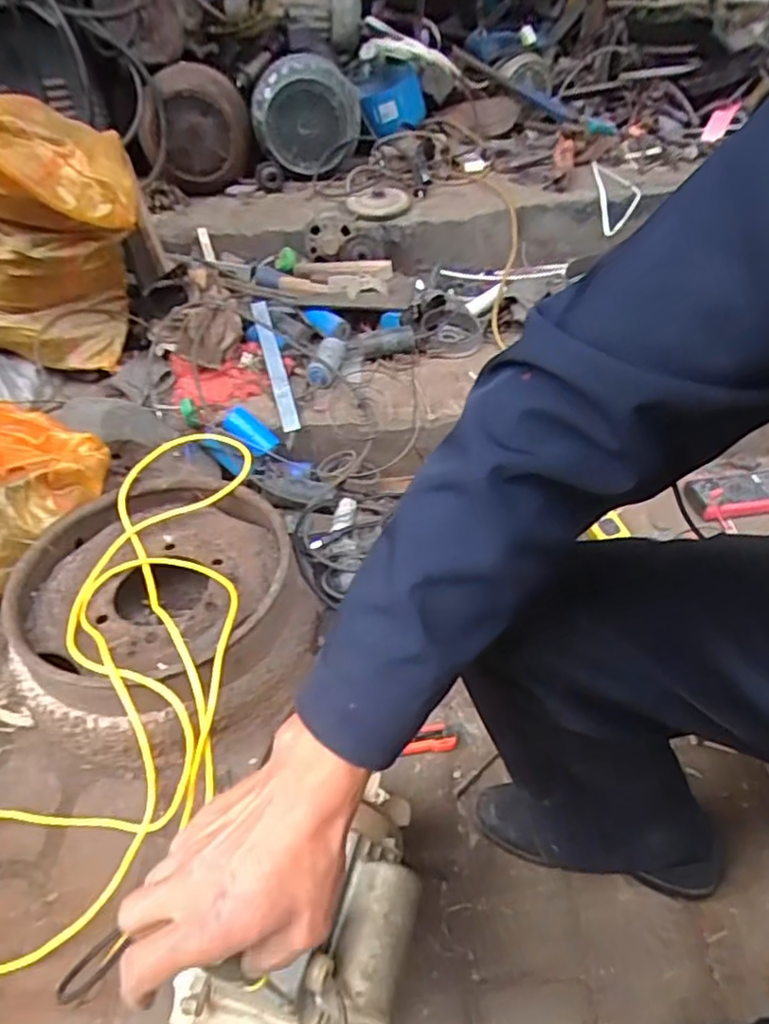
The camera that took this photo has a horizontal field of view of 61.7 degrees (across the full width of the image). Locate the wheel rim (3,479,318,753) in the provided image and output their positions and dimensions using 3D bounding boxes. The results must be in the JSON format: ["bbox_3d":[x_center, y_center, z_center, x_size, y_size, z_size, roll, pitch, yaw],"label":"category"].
[{"bbox_3d":[-0.322,0.137,0.949,0.416,0.165,0.382,-2,43,2],"label":"wheel rim"}]

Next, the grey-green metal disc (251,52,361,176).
[{"bbox_3d":[-0.184,-0.941,1.532,0.242,0.220,0.134,-5,43,-1],"label":"grey-green metal disc"}]

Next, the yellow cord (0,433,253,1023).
[{"bbox_3d":[-0.357,0.228,0.870,0.334,0.165,0.700,-2,43,2],"label":"yellow cord"}]

